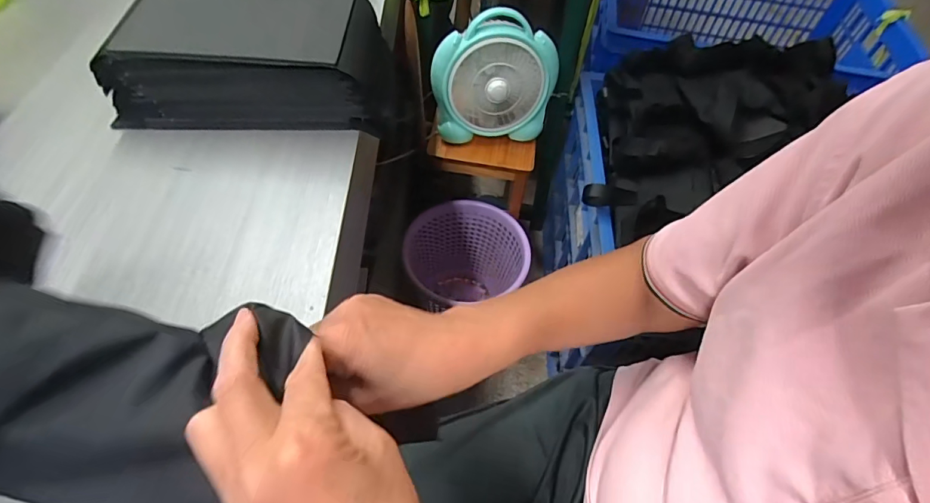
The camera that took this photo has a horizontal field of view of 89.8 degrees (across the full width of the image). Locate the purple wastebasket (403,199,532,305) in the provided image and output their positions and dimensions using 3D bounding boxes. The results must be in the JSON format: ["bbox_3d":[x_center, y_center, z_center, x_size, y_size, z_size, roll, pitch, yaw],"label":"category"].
[{"bbox_3d":[-0.008,0.061,1.134,0.254,0.309,0.220,-10,56,-12],"label":"purple wastebasket"}]

